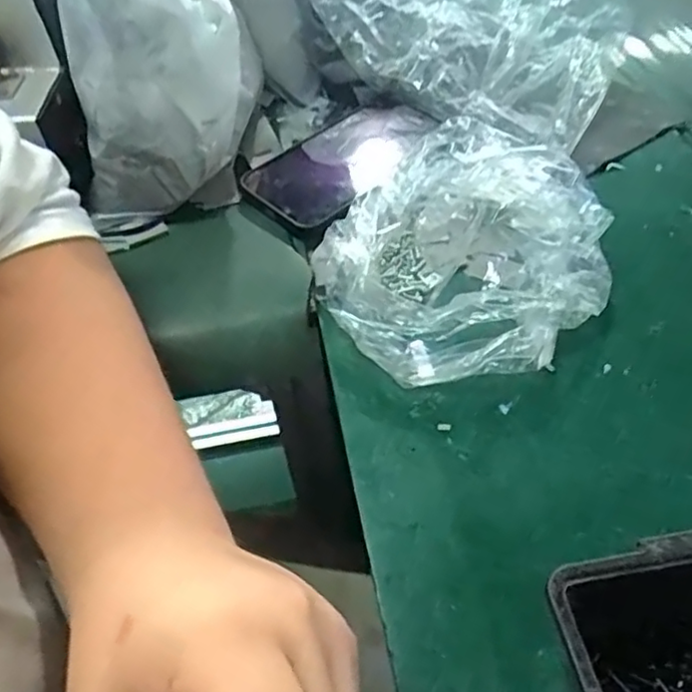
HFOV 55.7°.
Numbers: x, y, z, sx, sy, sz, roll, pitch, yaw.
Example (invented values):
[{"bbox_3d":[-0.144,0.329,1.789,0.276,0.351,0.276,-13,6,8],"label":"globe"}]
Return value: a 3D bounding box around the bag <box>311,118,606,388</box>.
[{"bbox_3d":[0.063,-0.054,0.375,0.153,0.050,0.152,-37,59,-23],"label":"bag"}]

